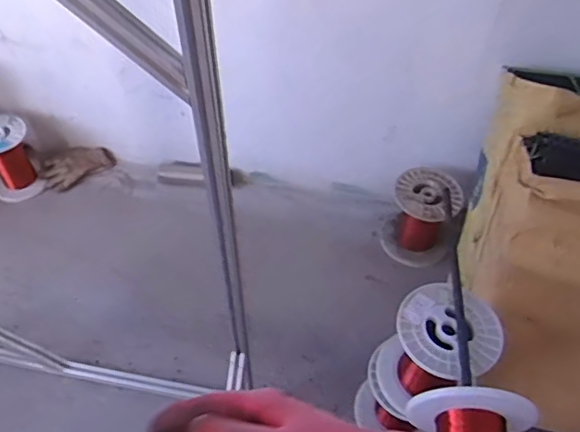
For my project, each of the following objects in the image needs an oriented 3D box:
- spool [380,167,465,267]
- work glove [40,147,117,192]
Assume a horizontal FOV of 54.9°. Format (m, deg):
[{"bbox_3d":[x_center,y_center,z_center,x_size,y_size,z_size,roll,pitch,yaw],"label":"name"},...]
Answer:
[{"bbox_3d":[0.382,0.012,1.627,0.192,0.242,0.196,0,52,0],"label":"spool"},{"bbox_3d":[-0.704,-0.169,1.852,0.224,0.109,0.032,-29,17,-13],"label":"work glove"}]

